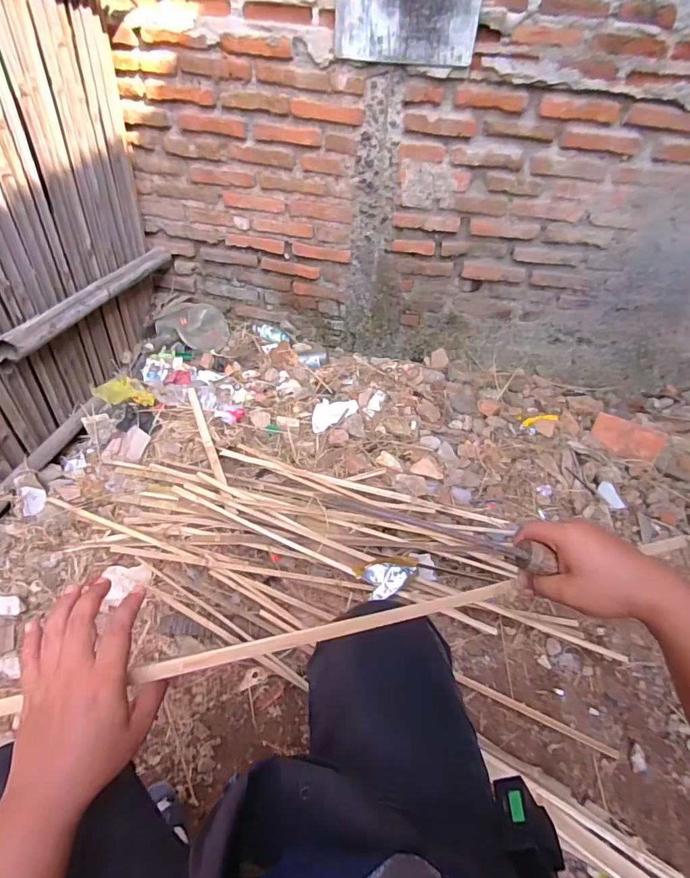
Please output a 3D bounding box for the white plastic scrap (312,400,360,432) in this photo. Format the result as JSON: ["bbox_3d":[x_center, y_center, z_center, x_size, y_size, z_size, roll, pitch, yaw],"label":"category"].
[{"bbox_3d":[-0.048,-0.087,1.468,0.183,0.024,0.104,-29,51,-36],"label":"white plastic scrap"}]

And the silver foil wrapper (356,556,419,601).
[{"bbox_3d":[0.104,0.308,1.036,0.139,0.032,0.077,-4,40,-13],"label":"silver foil wrapper"}]

